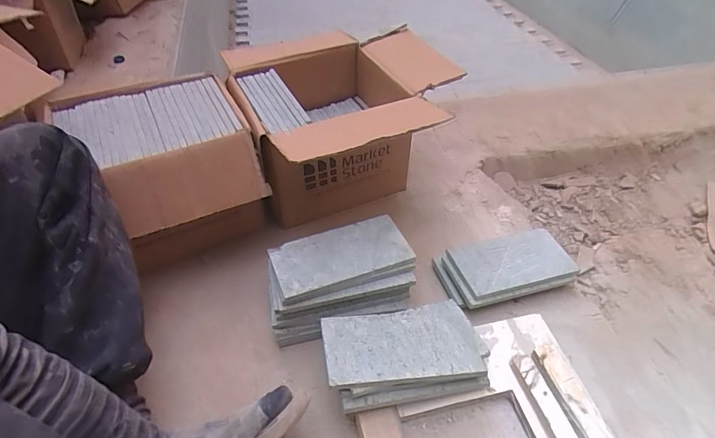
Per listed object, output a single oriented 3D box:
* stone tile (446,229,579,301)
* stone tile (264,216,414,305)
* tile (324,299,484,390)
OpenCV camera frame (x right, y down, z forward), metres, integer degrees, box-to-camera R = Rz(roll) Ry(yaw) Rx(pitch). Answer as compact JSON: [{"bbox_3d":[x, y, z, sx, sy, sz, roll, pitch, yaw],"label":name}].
[{"bbox_3d":[0.254,0.068,0.717,0.192,0.015,0.105,-13,48,-13],"label":"stone tile"},{"bbox_3d":[-0.025,0.053,0.643,0.195,0.014,0.101,-15,48,-15],"label":"stone tile"},{"bbox_3d":[0.058,0.162,0.570,0.202,0.008,0.112,-2,37,-12],"label":"tile"}]

